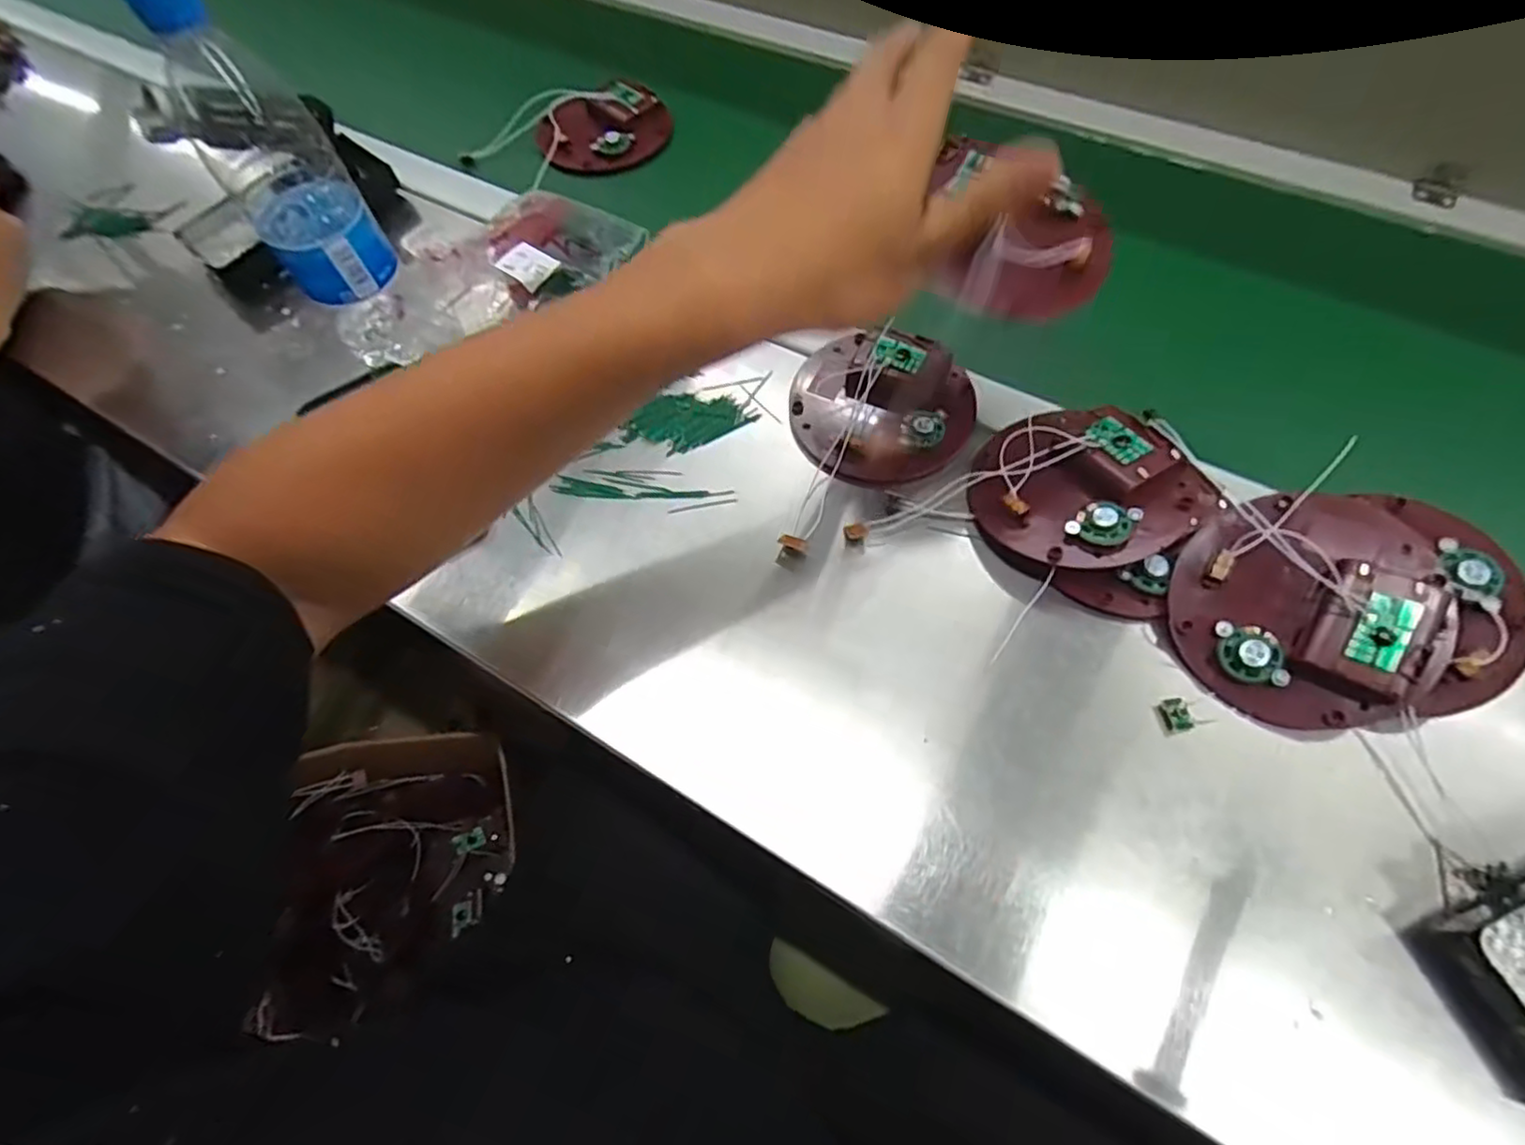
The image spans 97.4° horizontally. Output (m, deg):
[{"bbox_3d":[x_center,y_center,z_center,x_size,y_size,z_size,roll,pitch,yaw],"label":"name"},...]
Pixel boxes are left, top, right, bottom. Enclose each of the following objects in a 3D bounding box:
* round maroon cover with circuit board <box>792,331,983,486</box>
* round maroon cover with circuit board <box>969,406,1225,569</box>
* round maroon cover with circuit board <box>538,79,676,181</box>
[{"bbox_3d":[0.080,-0.111,0.451,0.119,0.040,0.106,8,64,8],"label":"round maroon cover with circuit board"},{"bbox_3d":[0.185,-0.051,0.396,0.107,0.038,0.119,-35,66,-13],"label":"round maroon cover with circuit board"},{"bbox_3d":[-0.144,-0.399,0.605,0.113,0.036,0.073,-27,65,-10],"label":"round maroon cover with circuit board"}]

